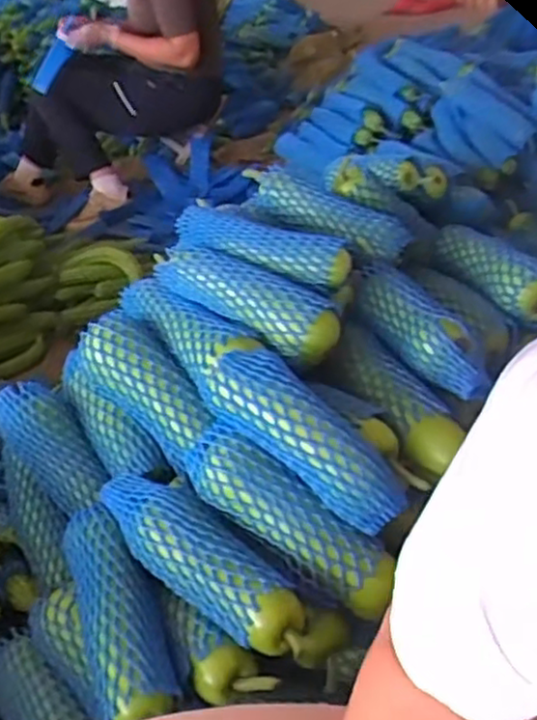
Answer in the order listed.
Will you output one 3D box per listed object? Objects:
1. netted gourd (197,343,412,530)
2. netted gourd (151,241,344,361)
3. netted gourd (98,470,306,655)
[{"bbox_3d":[0.037,0.069,0.699,0.231,0.060,0.075,40,51,15],"label":"netted gourd"},{"bbox_3d":[-0.029,-0.078,0.835,0.242,0.072,0.076,24,45,38],"label":"netted gourd"},{"bbox_3d":[-0.073,0.184,0.695,0.250,0.061,0.079,24,45,38],"label":"netted gourd"}]

